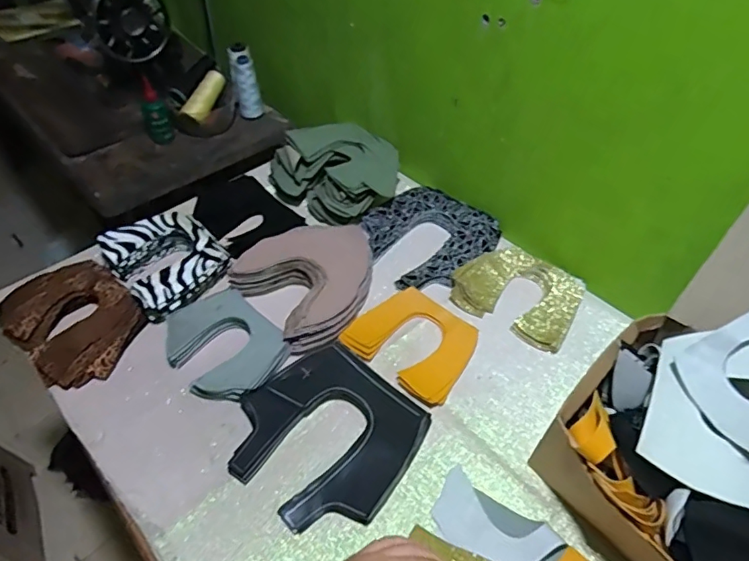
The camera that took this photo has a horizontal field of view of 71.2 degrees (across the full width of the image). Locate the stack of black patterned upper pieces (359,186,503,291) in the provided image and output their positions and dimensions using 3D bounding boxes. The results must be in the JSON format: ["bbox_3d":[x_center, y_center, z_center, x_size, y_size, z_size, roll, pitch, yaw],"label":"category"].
[{"bbox_3d":[0.076,-0.067,0.783,0.171,0.023,0.180,34,57,29],"label":"stack of black patterned upper pieces"}]

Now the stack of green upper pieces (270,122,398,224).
[{"bbox_3d":[-0.051,-0.181,0.839,0.181,0.075,0.170,-37,56,-27],"label":"stack of green upper pieces"}]

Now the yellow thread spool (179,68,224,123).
[{"bbox_3d":[-0.312,-0.341,0.963,0.031,0.037,0.110,21,75,20],"label":"yellow thread spool"}]

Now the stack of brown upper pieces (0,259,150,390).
[{"bbox_3d":[-0.385,0.050,0.675,0.185,0.046,0.139,33,56,28],"label":"stack of brown upper pieces"}]

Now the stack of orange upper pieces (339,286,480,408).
[{"bbox_3d":[0.051,0.075,0.663,0.147,0.016,0.126,30,55,26],"label":"stack of orange upper pieces"}]

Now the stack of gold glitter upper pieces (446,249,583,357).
[{"bbox_3d":[0.200,0.009,0.712,0.155,0.024,0.137,27,54,24],"label":"stack of gold glitter upper pieces"}]

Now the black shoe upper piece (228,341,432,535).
[{"bbox_3d":[-0.052,0.166,0.573,0.187,0.028,0.183,33,57,28],"label":"black shoe upper piece"}]

